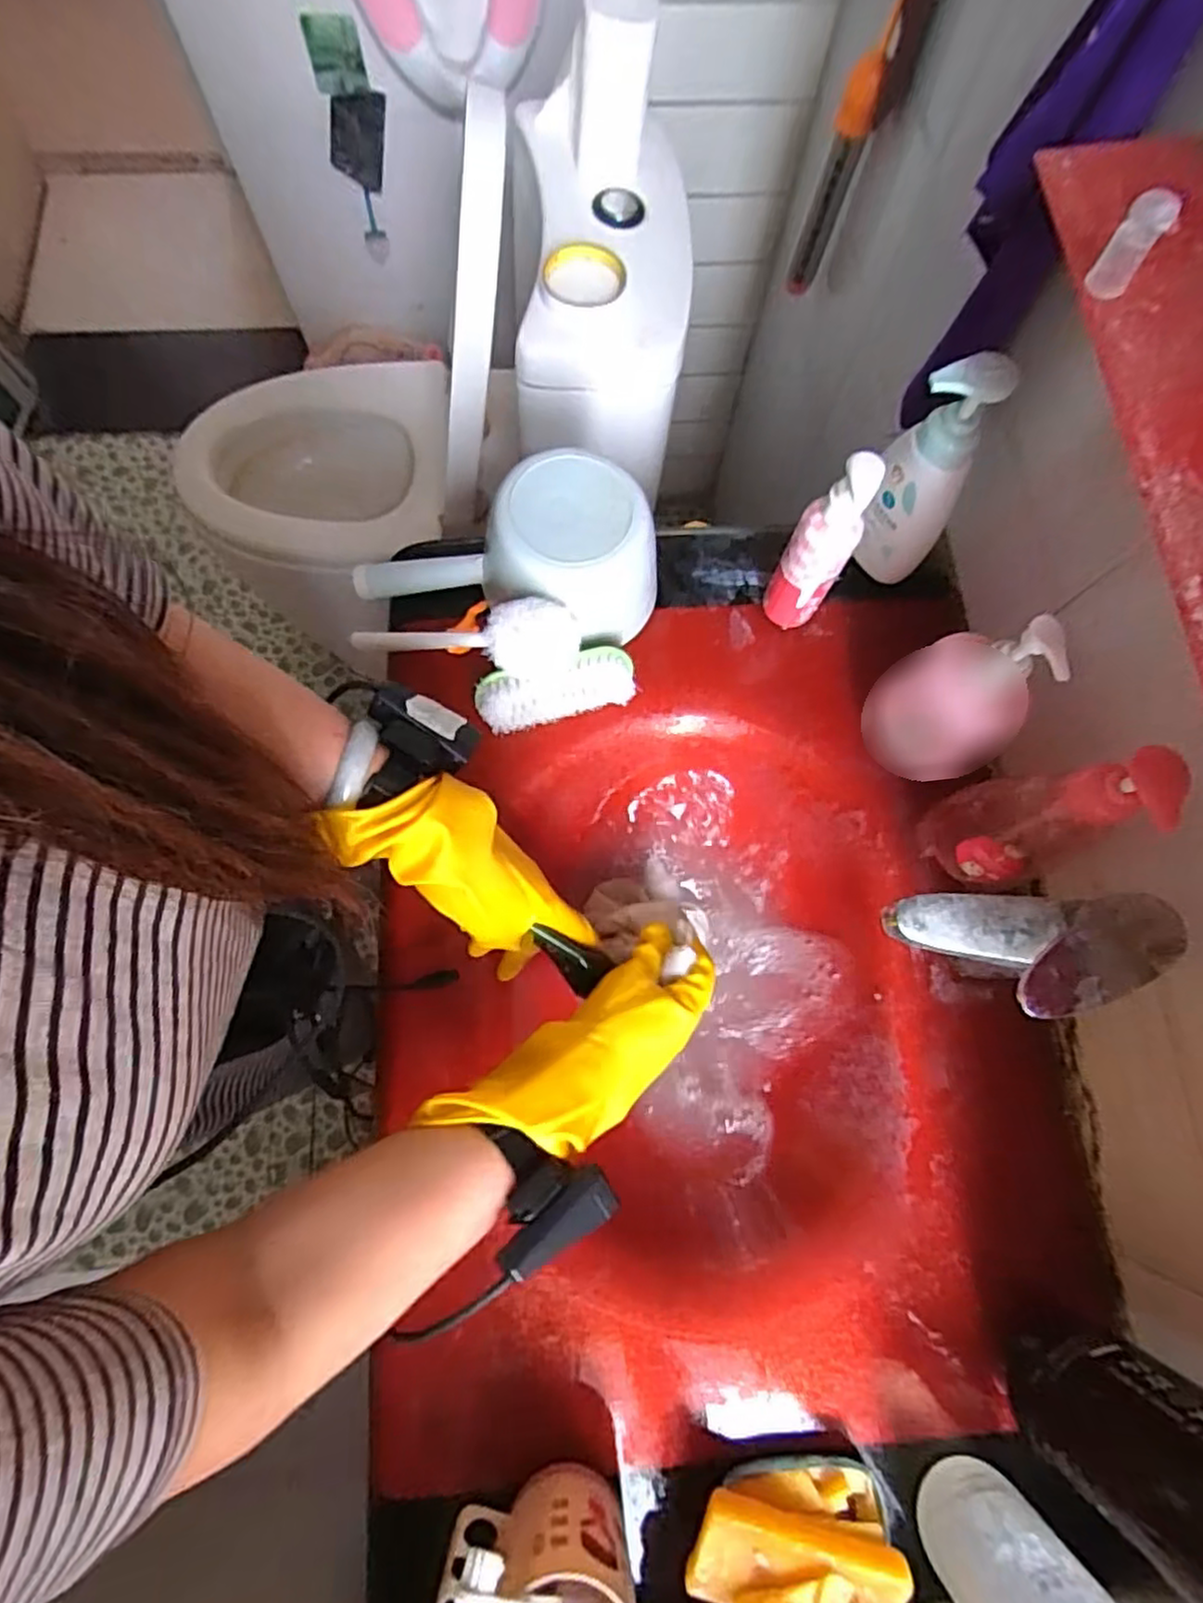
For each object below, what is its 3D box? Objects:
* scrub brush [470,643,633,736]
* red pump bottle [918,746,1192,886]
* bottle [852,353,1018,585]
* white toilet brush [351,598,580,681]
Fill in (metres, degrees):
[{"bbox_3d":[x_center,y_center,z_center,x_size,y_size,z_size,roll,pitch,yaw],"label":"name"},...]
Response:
[{"bbox_3d":[-0.038,-0.094,0.561,0.127,0.037,0.053,-16,113,-9],"label":"scrub brush"},{"bbox_3d":[0.293,0.011,0.469,0.063,0.197,0.077,-22,76,-7],"label":"red pump bottle"},{"bbox_3d":[0.249,-0.253,0.538,0.080,0.180,0.052,37,77,8],"label":"bottle"},{"bbox_3d":[-0.121,-0.130,0.565,0.211,0.065,0.054,5,73,29],"label":"white toilet brush"}]

